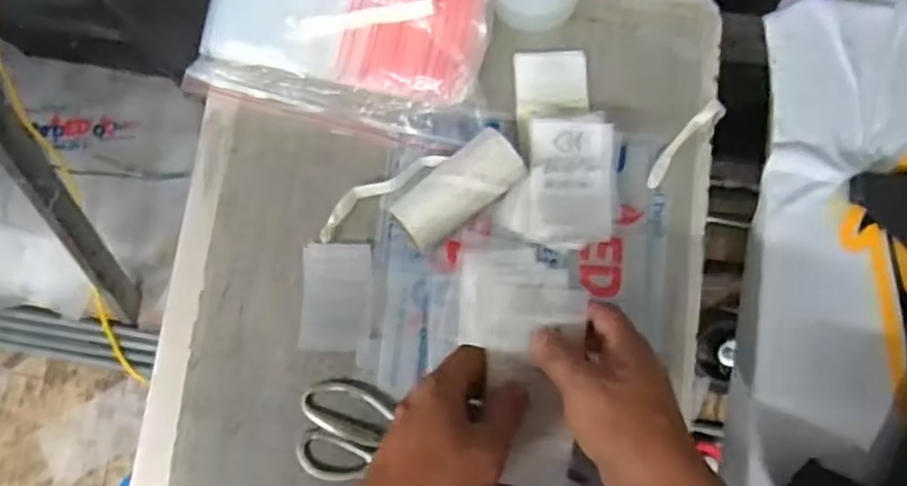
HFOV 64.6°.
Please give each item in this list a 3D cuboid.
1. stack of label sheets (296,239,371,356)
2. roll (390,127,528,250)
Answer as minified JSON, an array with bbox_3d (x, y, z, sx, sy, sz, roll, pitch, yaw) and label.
[{"bbox_3d":[-0.090,0.042,0.553,0.052,0.009,0.083,2,81,2],"label":"stack of label sheets"},{"bbox_3d":[0.003,-0.041,0.540,0.099,0.041,0.046,-38,82,-4],"label":"roll"}]

